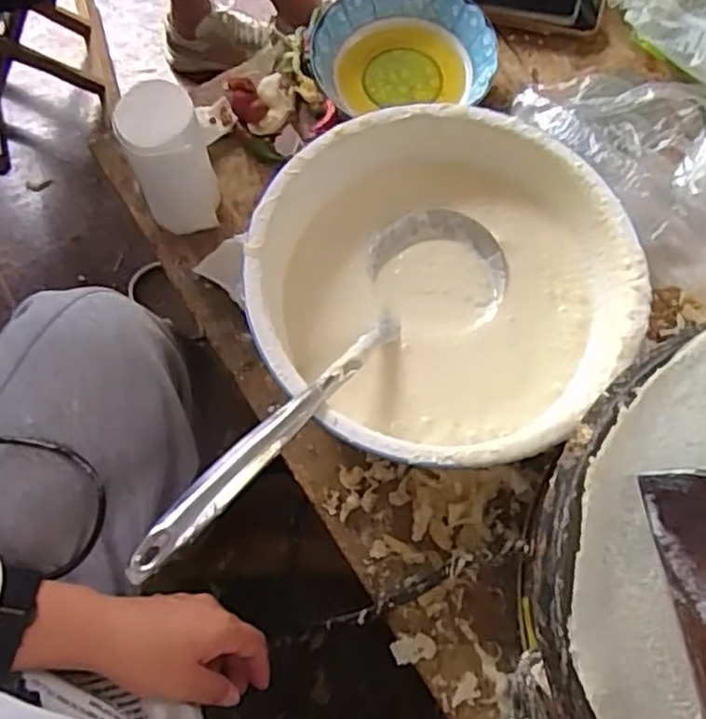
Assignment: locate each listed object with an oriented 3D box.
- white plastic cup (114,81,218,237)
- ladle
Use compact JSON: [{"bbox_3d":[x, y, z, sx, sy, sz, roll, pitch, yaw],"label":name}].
[{"bbox_3d":[-0.156,-0.168,0.606,0.065,0.134,0.069,0,70,1],"label":"white plastic cup"},{"bbox_3d":[-0.009,0.003,0.496,0.104,0.059,0.370,36,49,13],"label":"ladle"}]

